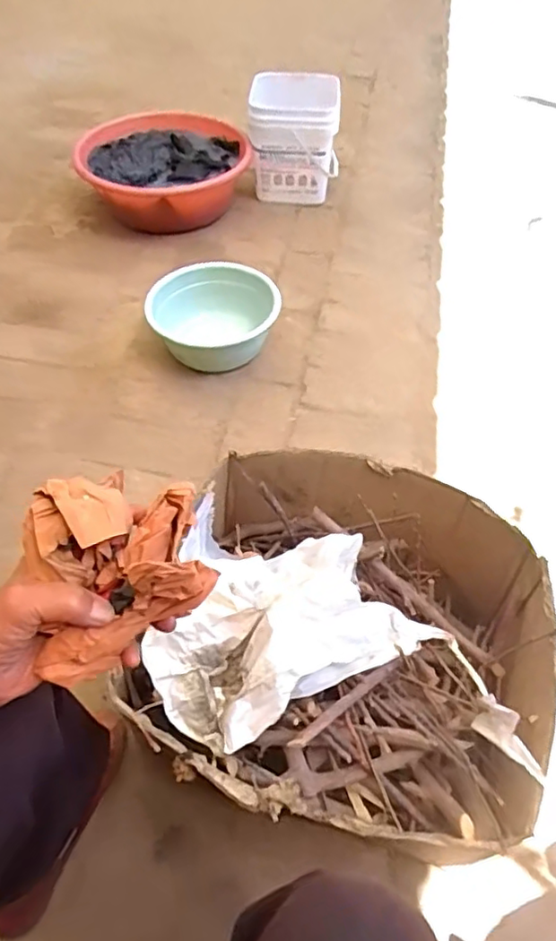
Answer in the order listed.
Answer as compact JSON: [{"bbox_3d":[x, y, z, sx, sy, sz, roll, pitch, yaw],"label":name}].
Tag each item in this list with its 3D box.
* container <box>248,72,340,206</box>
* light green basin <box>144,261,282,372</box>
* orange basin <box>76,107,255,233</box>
[{"bbox_3d":[0.041,-0.933,1.662,0.240,0.290,0.234,-1,52,-2],"label":"container"},{"bbox_3d":[-0.135,-0.331,1.285,0.275,0.130,0.228,-5,52,-5],"label":"light green basin"},{"bbox_3d":[-0.321,-0.825,1.665,0.462,0.188,0.462,1,52,-1],"label":"orange basin"}]

